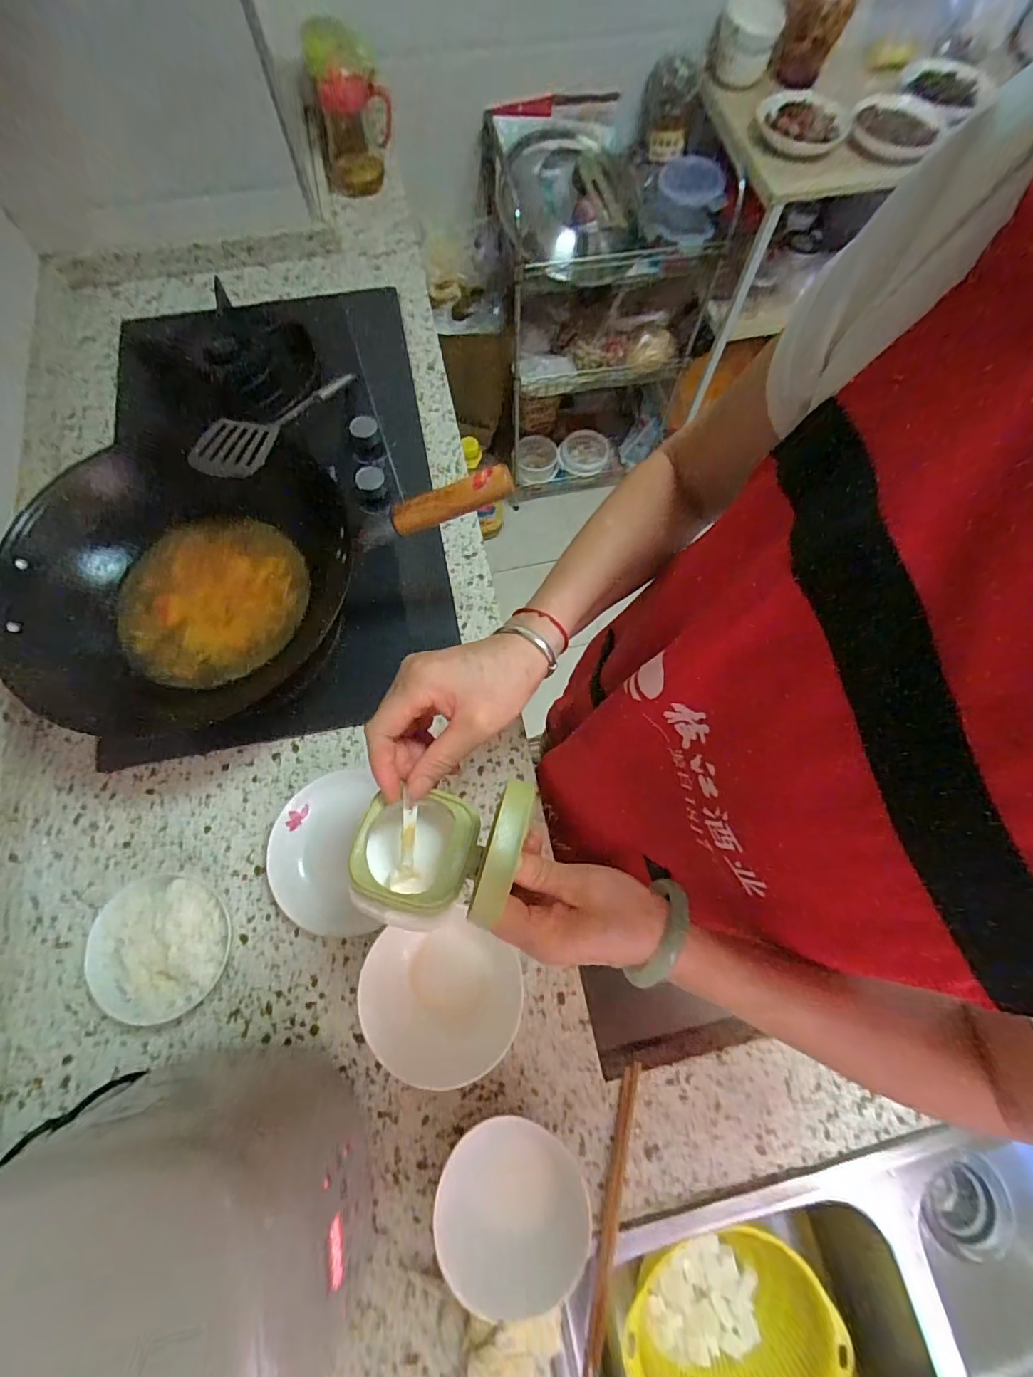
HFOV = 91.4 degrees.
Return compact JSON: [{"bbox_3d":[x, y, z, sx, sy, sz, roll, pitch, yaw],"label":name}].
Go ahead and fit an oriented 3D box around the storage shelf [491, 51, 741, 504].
[{"bbox_3d":[0.208,-0.917,1.317,0.489,0.763,0.290,-12,71,-6],"label":"storage shelf"}]

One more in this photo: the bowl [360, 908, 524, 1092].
[{"bbox_3d":[-0.075,0.304,0.502,0.149,0.062,0.138,0,72,-1],"label":"bowl"}]

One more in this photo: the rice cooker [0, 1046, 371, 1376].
[{"bbox_3d":[-0.264,0.428,0.378,0.259,0.211,0.214,1,72,-1],"label":"rice cooker"}]

